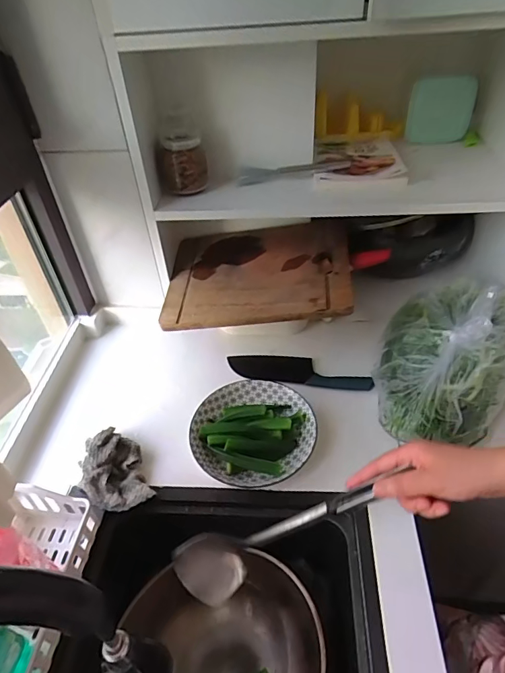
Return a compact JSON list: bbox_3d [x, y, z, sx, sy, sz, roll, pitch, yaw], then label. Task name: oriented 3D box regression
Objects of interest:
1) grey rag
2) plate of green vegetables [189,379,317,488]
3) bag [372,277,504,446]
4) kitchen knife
[{"bbox_3d":[-0.217,0.208,0.673,0.092,0.053,0.121,-25,46,-21],"label":"grey rag"},{"bbox_3d":[0.001,0.153,0.709,0.193,0.045,0.179,-2,42,2],"label":"plate of green vegetables"},{"bbox_3d":[0.339,0.014,0.748,0.213,0.119,0.369,19,47,24],"label":"bag"},{"bbox_3d":[0.088,0.064,0.833,0.272,0.011,0.070,5,43,11],"label":"kitchen knife"}]

